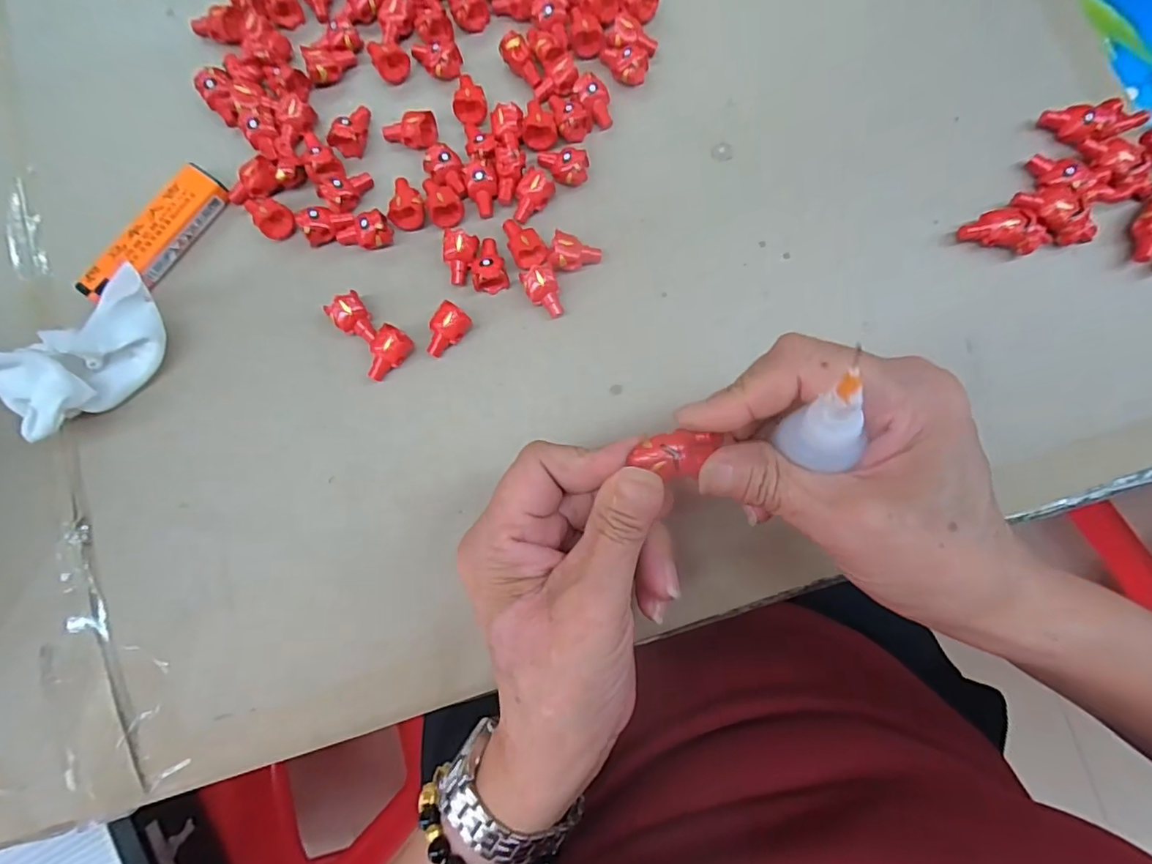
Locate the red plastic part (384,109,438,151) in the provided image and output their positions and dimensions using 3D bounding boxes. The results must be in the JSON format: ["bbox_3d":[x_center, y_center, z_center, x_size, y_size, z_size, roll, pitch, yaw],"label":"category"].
[{"bbox_3d":[-0.084,-0.151,0.276,0.026,0.012,0.017,-2,82,0],"label":"red plastic part"}]

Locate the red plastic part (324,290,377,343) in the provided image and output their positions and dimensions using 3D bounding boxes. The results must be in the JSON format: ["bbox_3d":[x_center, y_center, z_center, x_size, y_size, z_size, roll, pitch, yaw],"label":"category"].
[{"bbox_3d":[-0.105,-0.051,0.260,0.016,0.016,0.024,-34,83,-4],"label":"red plastic part"}]

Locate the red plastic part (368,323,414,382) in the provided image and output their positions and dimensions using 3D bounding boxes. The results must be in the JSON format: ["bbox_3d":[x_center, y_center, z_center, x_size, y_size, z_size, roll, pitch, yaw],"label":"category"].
[{"bbox_3d":[-0.090,-0.037,0.259,0.015,0.012,0.026,30,84,4],"label":"red plastic part"}]

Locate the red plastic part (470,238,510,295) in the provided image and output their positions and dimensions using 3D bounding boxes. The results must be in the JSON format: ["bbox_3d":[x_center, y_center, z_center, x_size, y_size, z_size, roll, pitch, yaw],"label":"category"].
[{"bbox_3d":[-0.042,-0.082,0.265,0.017,0.013,0.026,-7,82,0],"label":"red plastic part"}]

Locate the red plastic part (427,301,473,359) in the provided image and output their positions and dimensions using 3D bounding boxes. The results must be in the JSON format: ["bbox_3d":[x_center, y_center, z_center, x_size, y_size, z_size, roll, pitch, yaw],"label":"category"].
[{"bbox_3d":[-0.062,-0.048,0.262,0.015,0.013,0.026,31,84,4],"label":"red plastic part"}]

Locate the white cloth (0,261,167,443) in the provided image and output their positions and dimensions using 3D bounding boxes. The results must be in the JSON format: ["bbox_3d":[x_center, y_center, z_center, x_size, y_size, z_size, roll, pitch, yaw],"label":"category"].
[{"bbox_3d":[-0.213,-0.034,0.239,0.076,0.044,0.029,-44,84,-5],"label":"white cloth"}]

